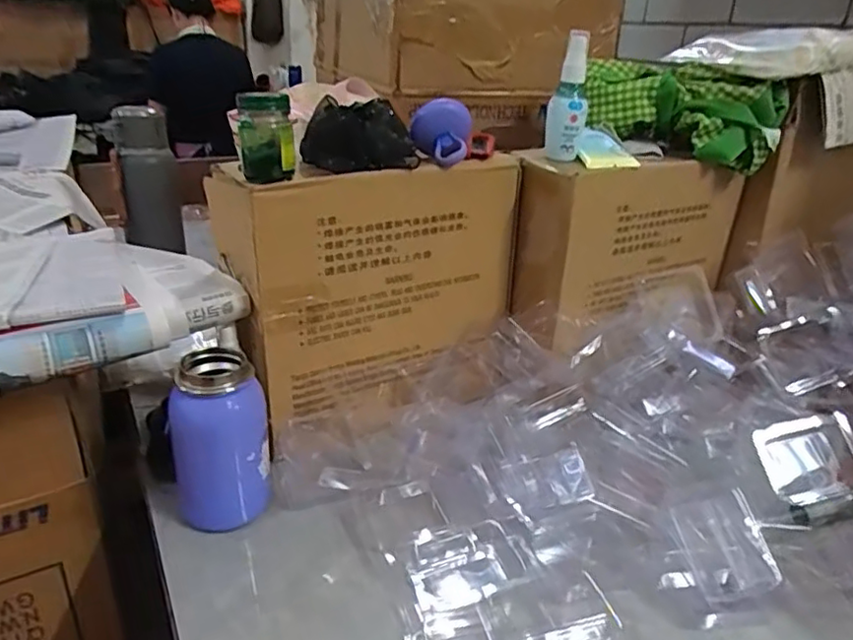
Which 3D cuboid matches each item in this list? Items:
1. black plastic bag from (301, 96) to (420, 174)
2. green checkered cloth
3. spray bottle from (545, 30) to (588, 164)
[{"bbox_3d":[-0.062,-0.170,0.571,0.090,0.051,0.081,-12,29,-29],"label":"black plastic bag"},{"bbox_3d":[0.278,-0.230,0.693,0.206,0.090,0.067,17,29,26],"label":"green checkered cloth"},{"bbox_3d":[0.142,-0.221,0.624,0.038,0.119,0.036,9,26,11],"label":"spray bottle"}]

